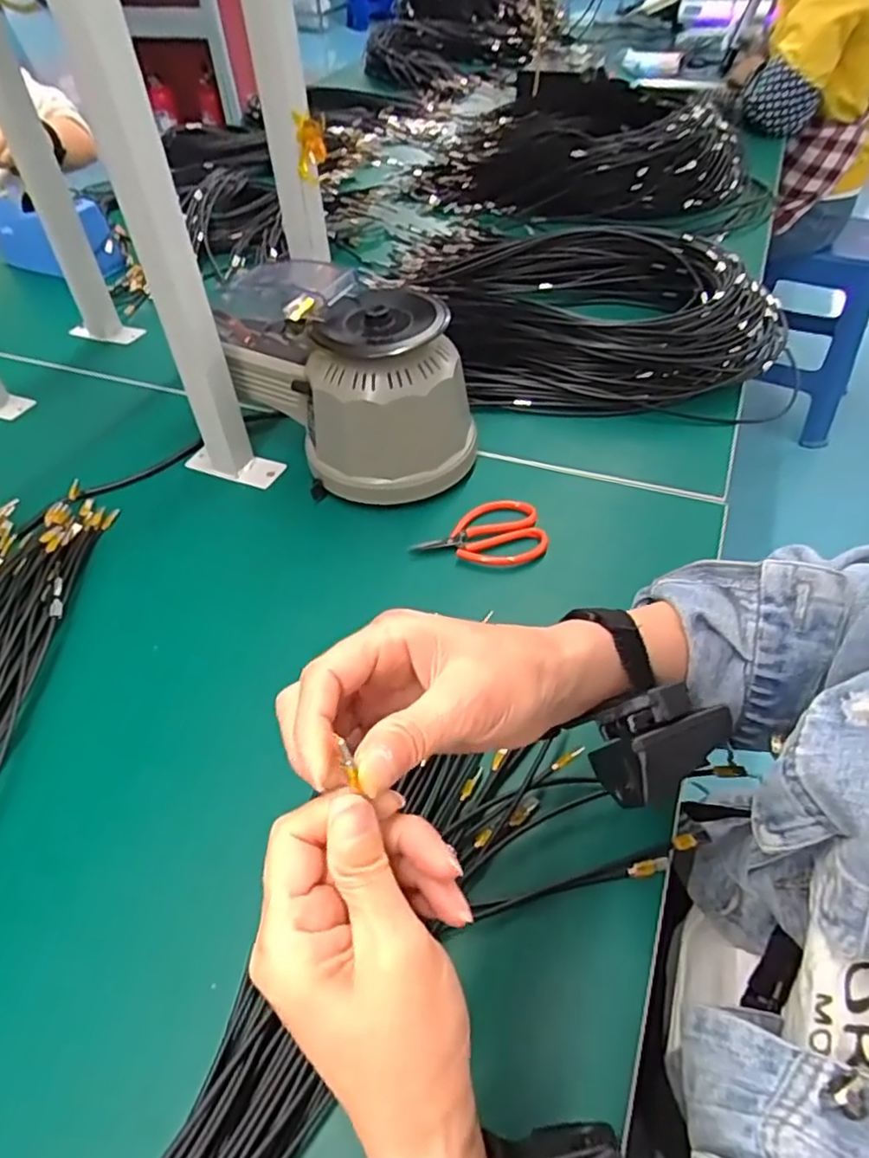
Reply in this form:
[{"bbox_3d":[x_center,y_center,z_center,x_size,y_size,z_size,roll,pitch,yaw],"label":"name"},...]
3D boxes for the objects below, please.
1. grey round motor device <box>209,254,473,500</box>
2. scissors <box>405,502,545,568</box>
[{"bbox_3d":[-0.085,-0.186,0.615,0.154,0.157,0.243,-32,54,-23],"label":"grey round motor device"},{"bbox_3d":[0.040,-0.040,0.572,0.110,0.011,0.072,0,48,4],"label":"scissors"}]

